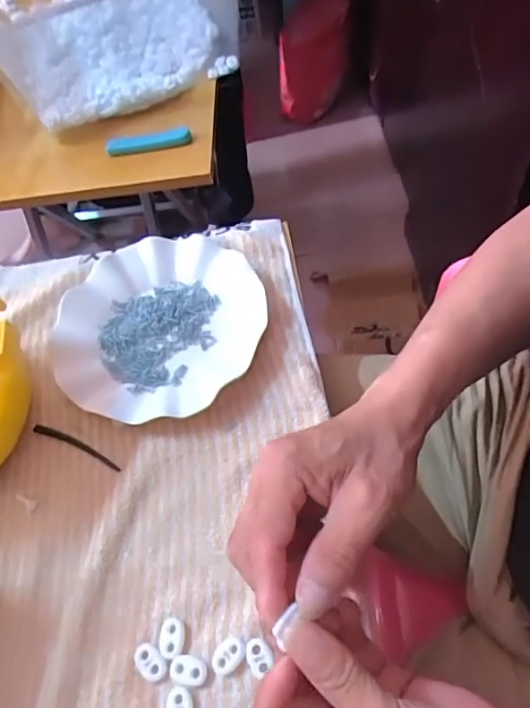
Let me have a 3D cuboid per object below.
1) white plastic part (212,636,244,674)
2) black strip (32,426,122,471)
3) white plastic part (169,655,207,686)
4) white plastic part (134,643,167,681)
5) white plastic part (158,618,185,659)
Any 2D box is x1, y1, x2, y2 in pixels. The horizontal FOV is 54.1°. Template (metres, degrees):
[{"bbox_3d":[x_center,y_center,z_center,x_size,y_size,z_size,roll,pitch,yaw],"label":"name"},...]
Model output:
[{"bbox_3d":[-0.023,0.184,0.316,0.021,0.006,0.015,-41,60,-18],"label":"white plastic part"},{"bbox_3d":[-0.148,0.072,0.410,0.086,0.007,0.010,18,61,20],"label":"black strip"},{"bbox_3d":[-0.047,0.192,0.314,0.022,0.004,0.014,4,57,11],"label":"white plastic part"},{"bbox_3d":[-0.071,0.190,0.321,0.014,0.007,0.023,-41,60,-19],"label":"white plastic part"},{"bbox_3d":[-0.058,0.177,0.325,0.016,0.004,0.021,-6,55,5],"label":"white plastic part"}]

